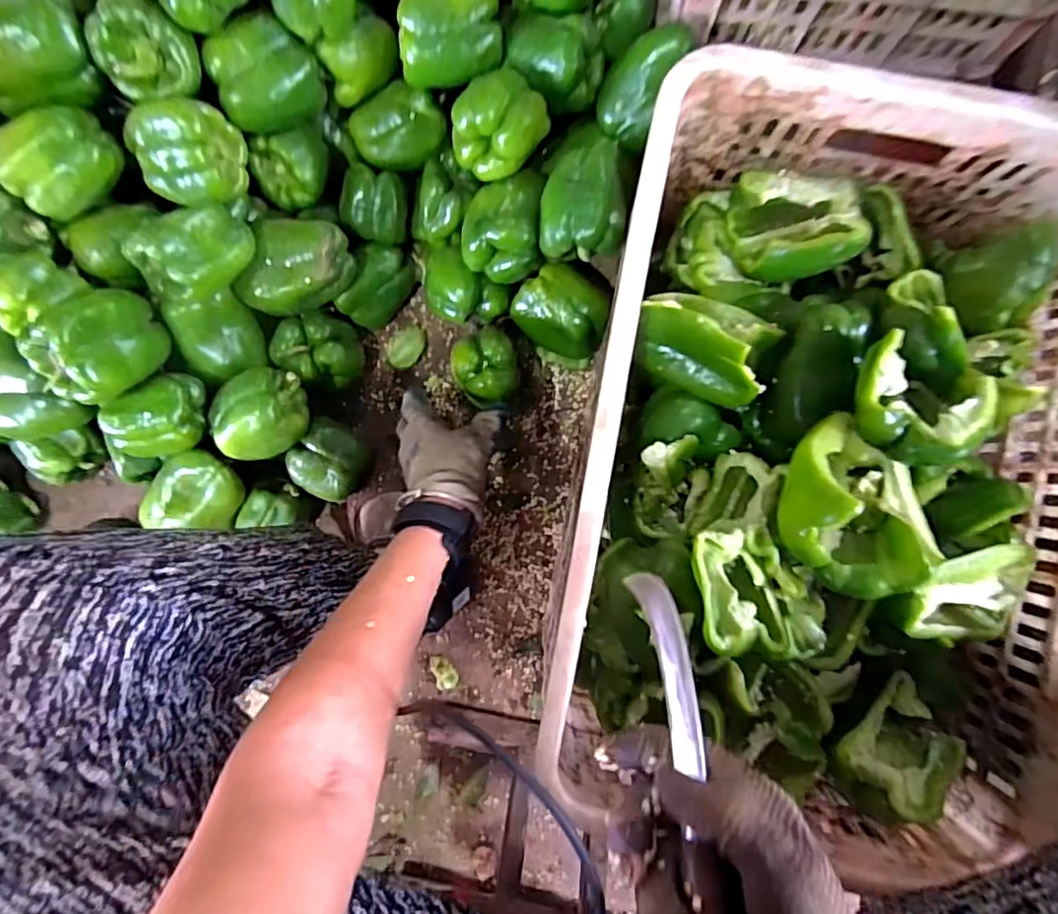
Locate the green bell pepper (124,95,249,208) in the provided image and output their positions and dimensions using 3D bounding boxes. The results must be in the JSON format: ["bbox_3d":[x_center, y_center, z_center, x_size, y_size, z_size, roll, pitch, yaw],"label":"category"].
[{"bbox_3d":[-0.315,-0.278,0.538,0.084,0.063,0.083,22,86,5],"label":"green bell pepper"}]

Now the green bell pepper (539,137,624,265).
[{"bbox_3d":[0.051,-0.237,0.557,0.074,0.069,0.096,3,85,4],"label":"green bell pepper"}]

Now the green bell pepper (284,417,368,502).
[{"bbox_3d":[-0.212,0.006,0.643,0.066,0.081,0.076,30,87,6],"label":"green bell pepper"}]

